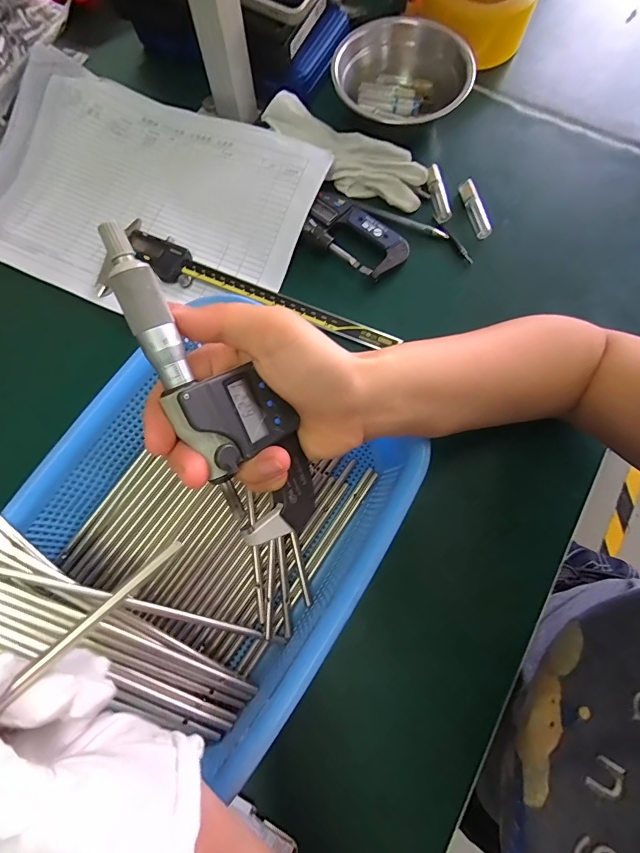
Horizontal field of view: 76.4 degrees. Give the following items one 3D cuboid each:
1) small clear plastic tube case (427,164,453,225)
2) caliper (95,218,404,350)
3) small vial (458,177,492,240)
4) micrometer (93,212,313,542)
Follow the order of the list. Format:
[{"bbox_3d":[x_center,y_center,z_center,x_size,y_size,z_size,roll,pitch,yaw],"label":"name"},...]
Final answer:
[{"bbox_3d":[0.115,-0.226,0.393,0.015,0.011,0.056,-10,75,-3],"label":"small clear plastic tube case"},{"bbox_3d":[-0.072,-0.104,0.359,0.268,0.013,0.077,27,76,7],"label":"caliper"},{"bbox_3d":[0.148,-0.210,0.389,0.015,0.012,0.063,-11,75,-3],"label":"small vial"},{"bbox_3d":[-0.047,-0.011,0.188,0.049,0.028,0.158,-35,112,-9],"label":"micrometer"}]

